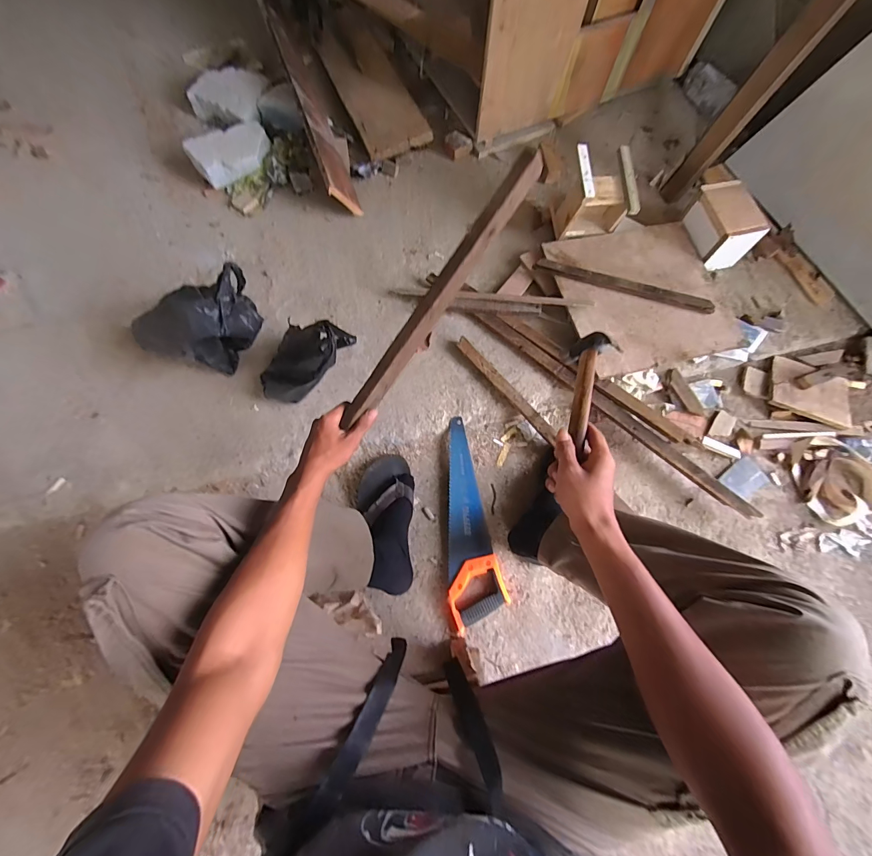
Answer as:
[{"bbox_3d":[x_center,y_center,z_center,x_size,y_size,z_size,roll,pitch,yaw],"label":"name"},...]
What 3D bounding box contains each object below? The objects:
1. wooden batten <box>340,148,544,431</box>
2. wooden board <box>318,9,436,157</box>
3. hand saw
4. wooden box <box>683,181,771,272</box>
[{"bbox_3d":[0.001,-0.172,0.518,0.032,0.025,0.420,40,104,10],"label":"wooden batten"},{"bbox_3d":[-0.216,-1.070,1.139,0.188,0.030,0.664,-22,73,-2],"label":"wooden board"},{"bbox_3d":[0.073,0.192,0.815,0.115,0.026,0.426,-5,74,-2],"label":"hand saw"},{"bbox_3d":[0.704,-0.501,0.917,0.106,0.096,0.166,-10,74,-4],"label":"wooden box"}]

